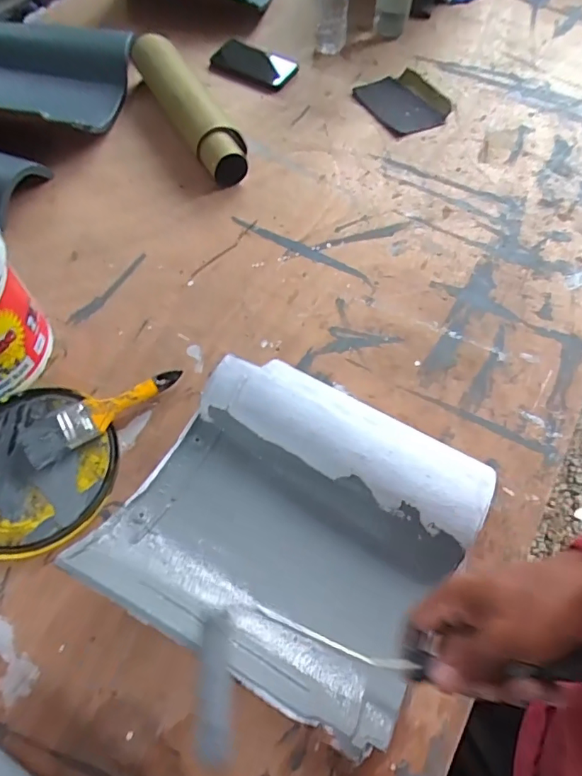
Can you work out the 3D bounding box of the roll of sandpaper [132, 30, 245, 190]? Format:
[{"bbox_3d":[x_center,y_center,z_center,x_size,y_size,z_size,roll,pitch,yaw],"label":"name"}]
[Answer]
[{"bbox_3d":[-0.168,-0.473,0.799,0.079,0.067,0.351,-26,65,-13],"label":"roll of sandpaper"}]

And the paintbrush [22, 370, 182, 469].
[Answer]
[{"bbox_3d":[-0.220,0.023,0.561,0.183,0.026,0.050,-32,67,-16],"label":"paintbrush"}]

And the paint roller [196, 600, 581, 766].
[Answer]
[{"bbox_3d":[0.070,0.221,0.340,0.299,0.036,0.106,-3,61,15],"label":"paint roller"}]

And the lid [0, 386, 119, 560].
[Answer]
[{"bbox_3d":[-0.300,0.089,0.544,0.190,0.015,0.192,0,62,0],"label":"lid"}]

